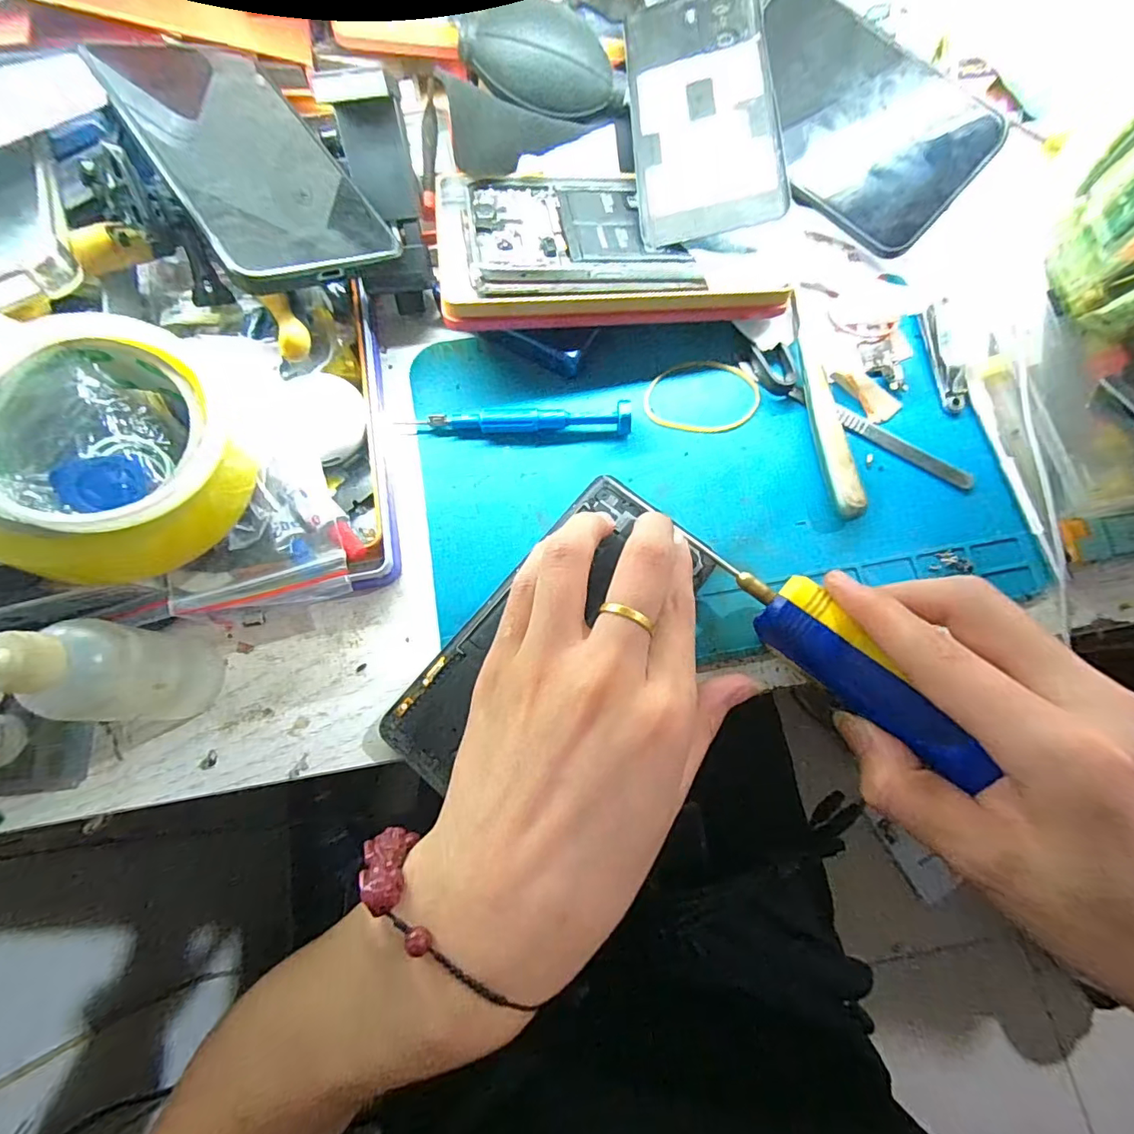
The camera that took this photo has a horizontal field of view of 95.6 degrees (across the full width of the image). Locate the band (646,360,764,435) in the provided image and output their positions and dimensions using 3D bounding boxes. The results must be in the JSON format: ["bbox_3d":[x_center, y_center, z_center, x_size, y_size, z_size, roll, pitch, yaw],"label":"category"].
[{"bbox_3d":[0.073,-0.092,0.277,0.062,0.004,0.043,2,74,0],"label":"band"}]

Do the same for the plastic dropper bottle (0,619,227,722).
[{"bbox_3d":[-0.172,0.039,0.192,0.030,0.100,0.035,2,74,0],"label":"plastic dropper bottle"}]

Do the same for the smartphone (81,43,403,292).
[{"bbox_3d":[-0.148,-0.188,0.236,0.075,0.004,0.157,-32,78,-30],"label":"smartphone"}]

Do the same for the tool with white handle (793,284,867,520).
[{"bbox_3d":[0.133,-0.088,0.268,0.014,0.013,0.130,-5,74,-2],"label":"tool with white handle"}]

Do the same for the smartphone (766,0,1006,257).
[{"bbox_3d":[0.151,-0.240,0.277,0.140,0.007,0.072,46,113,8],"label":"smartphone"}]

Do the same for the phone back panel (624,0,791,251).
[{"bbox_3d":[0.073,-0.250,0.278,0.073,0.005,0.159,-5,78,12],"label":"phone back panel"}]

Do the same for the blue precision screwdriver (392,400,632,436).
[{"bbox_3d":[-0.027,-0.075,0.264,0.117,0.016,0.012,1,74,0],"label":"blue precision screwdriver"}]

